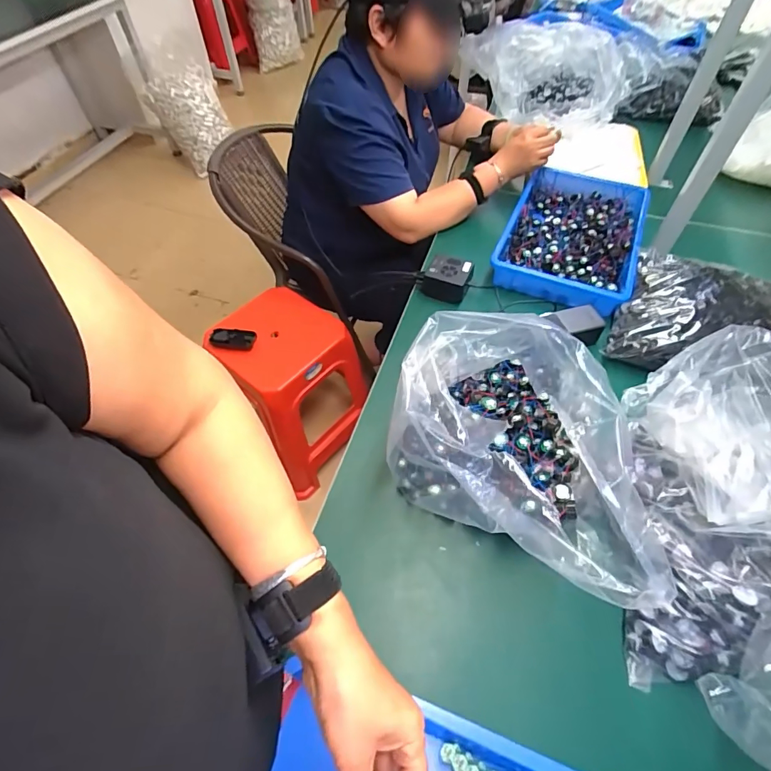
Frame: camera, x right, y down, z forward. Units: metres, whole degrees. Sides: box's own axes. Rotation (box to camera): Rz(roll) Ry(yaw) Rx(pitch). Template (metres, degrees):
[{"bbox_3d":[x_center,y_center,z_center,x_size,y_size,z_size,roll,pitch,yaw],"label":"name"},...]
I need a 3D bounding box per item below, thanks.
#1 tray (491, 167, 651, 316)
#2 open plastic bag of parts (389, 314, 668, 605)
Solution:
[{"bbox_3d":[0.378,-0.311,0.892,0.248,0.053,0.402,21,58,15],"label":"tray"},{"bbox_3d":[0.141,0.081,0.520,0.263,0.227,0.334,-2,55,0],"label":"open plastic bag of parts"}]

